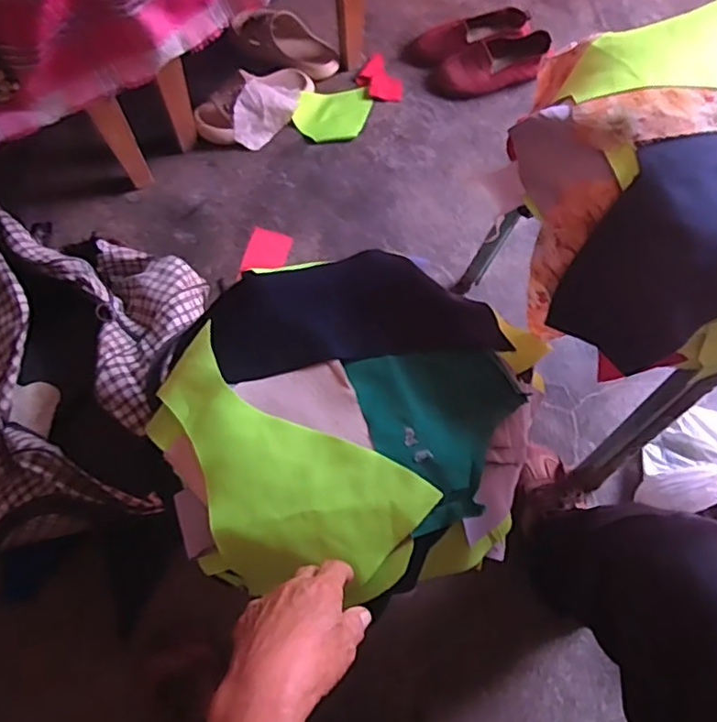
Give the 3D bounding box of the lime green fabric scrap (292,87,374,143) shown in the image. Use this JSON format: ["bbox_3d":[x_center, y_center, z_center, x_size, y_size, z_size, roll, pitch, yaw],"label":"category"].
[{"bbox_3d":[-0.040,-0.418,1.013,0.137,0.008,0.087,-11,84,-11],"label":"lime green fabric scrap"}]

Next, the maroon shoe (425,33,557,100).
[{"bbox_3d":[0.228,-0.510,1.033,0.208,0.056,0.074,-15,70,-8],"label":"maroon shoe"}]

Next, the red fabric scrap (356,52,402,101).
[{"bbox_3d":[0.036,-0.498,1.047,0.069,0.005,0.106,-27,72,-12],"label":"red fabric scrap"}]

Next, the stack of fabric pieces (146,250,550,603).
[{"bbox_3d":[-0.004,0.047,0.536,0.338,0.063,0.293,-11,69,-6],"label":"stack of fabric pieces"}]

